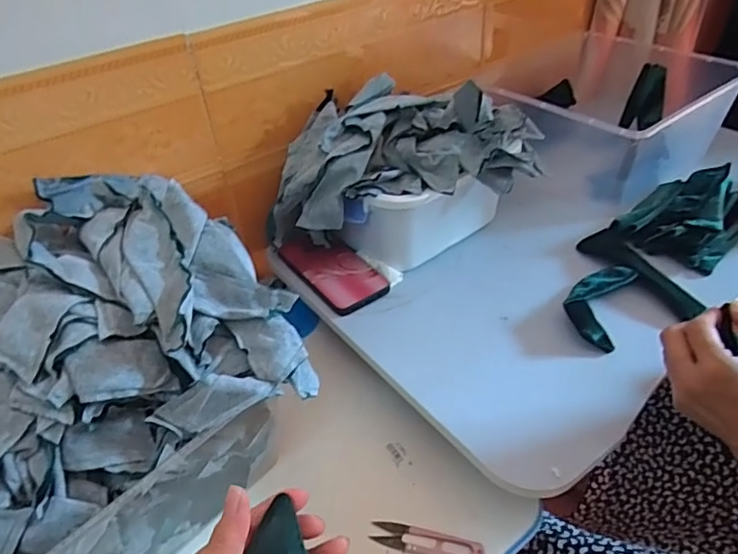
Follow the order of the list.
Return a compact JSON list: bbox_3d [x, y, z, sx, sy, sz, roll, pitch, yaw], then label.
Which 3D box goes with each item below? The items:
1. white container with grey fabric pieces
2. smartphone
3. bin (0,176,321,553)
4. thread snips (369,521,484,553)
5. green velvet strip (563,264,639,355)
[{"bbox_3d":[0.051,-0.129,0.691,0.332,0.173,0.206,0,41,4],"label":"white container with grey fabric pieces"},{"bbox_3d":[-0.048,-0.014,0.690,0.080,0.012,0.167,-27,46,-24],"label":"smartphone"},{"bbox_3d":[-0.264,0.096,0.502,0.331,0.210,0.311,-33,48,-29],"label":"bin"},{"bbox_3d":[0.052,0.239,0.491,0.099,0.011,0.024,7,42,12],"label":"thread snips"},{"bbox_3d":[0.261,0.026,0.620,0.060,0.027,0.139,19,46,24],"label":"green velvet strip"}]

